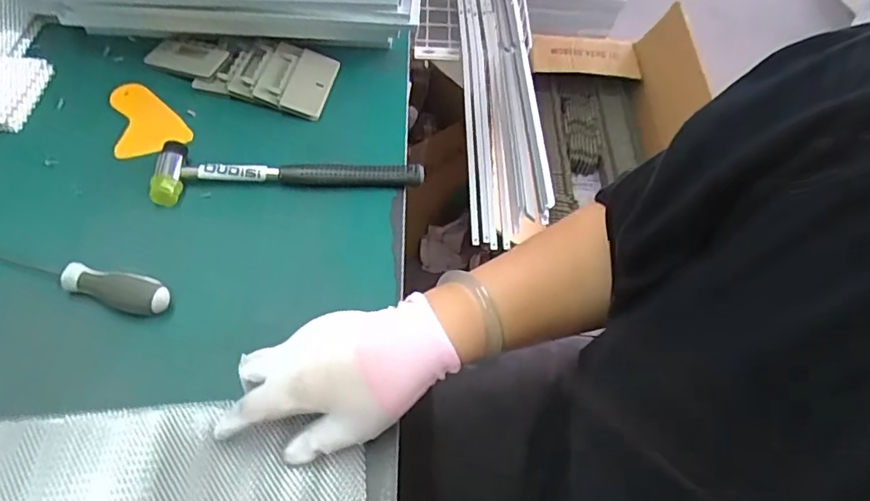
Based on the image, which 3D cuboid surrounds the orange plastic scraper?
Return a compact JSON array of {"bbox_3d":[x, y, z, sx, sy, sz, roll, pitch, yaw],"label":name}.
[{"bbox_3d":[-0.294,-0.127,0.565,0.067,0.010,0.112,-39,66,-17],"label":"orange plastic scraper"}]

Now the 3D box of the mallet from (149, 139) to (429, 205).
[{"bbox_3d":[-0.136,-0.081,0.538,0.242,0.027,0.059,-5,58,-6],"label":"mallet"}]

